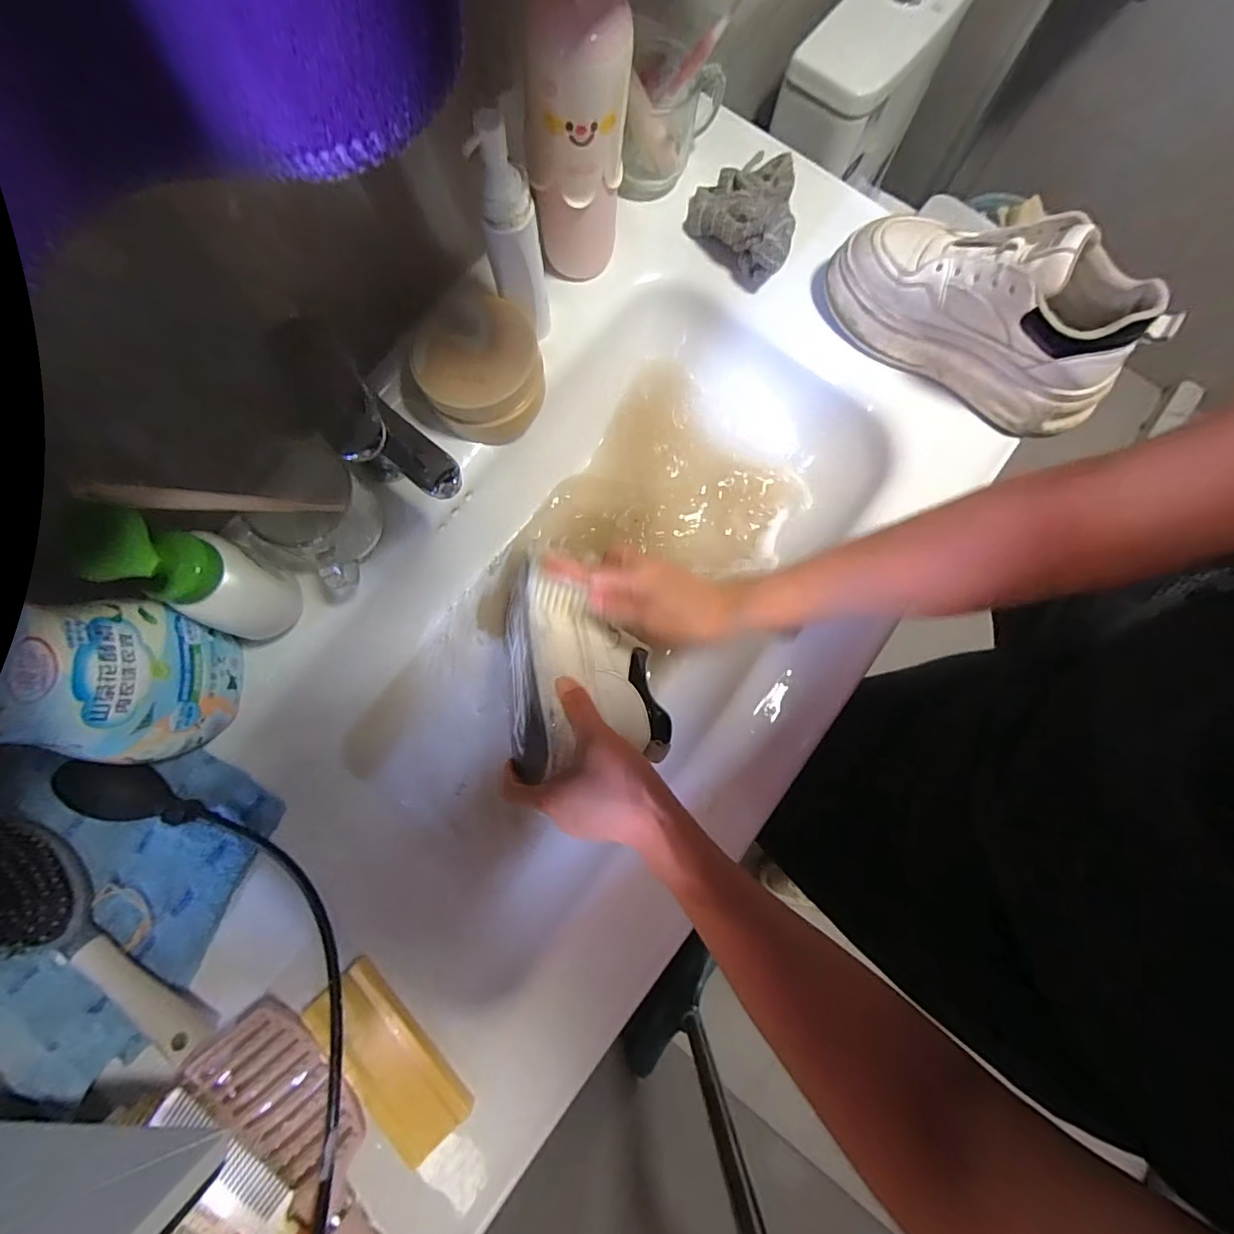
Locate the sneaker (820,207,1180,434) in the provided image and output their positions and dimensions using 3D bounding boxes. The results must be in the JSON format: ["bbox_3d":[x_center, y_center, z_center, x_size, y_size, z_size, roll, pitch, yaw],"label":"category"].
[{"bbox_3d":[0.310,-0.265,0.445,0.243,0.122,0.079,35,81,5],"label":"sneaker"}]

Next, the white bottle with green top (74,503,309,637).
[{"bbox_3d":[-0.288,-0.030,0.358,0.070,0.149,0.064,18,80,2],"label":"white bottle with green top"}]

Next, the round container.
[{"bbox_3d":[-0.119,-0.220,0.471,0.104,0.067,0.120,-13,80,-3],"label":"round container"}]

